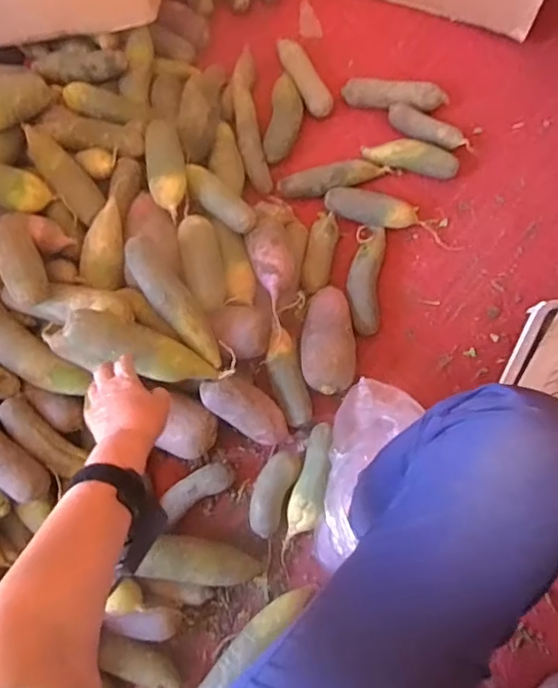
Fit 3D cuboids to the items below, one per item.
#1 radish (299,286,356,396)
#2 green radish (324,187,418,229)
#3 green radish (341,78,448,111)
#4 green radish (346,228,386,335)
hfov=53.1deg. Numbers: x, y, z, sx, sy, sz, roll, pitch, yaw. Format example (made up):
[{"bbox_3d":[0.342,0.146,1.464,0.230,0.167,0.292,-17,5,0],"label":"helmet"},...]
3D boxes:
[{"bbox_3d":[0.072,-0.006,0.841,0.080,0.067,0.165,-3,72,0],"label":"radish"},{"bbox_3d":[0.150,-0.221,0.916,0.148,0.040,0.042,15,73,6],"label":"green radish"},{"bbox_3d":[0.199,-0.432,0.973,0.176,0.050,0.037,12,73,5],"label":"green radish"},{"bbox_3d":[0.136,-0.104,0.881,0.054,0.046,0.185,5,72,3],"label":"green radish"}]

